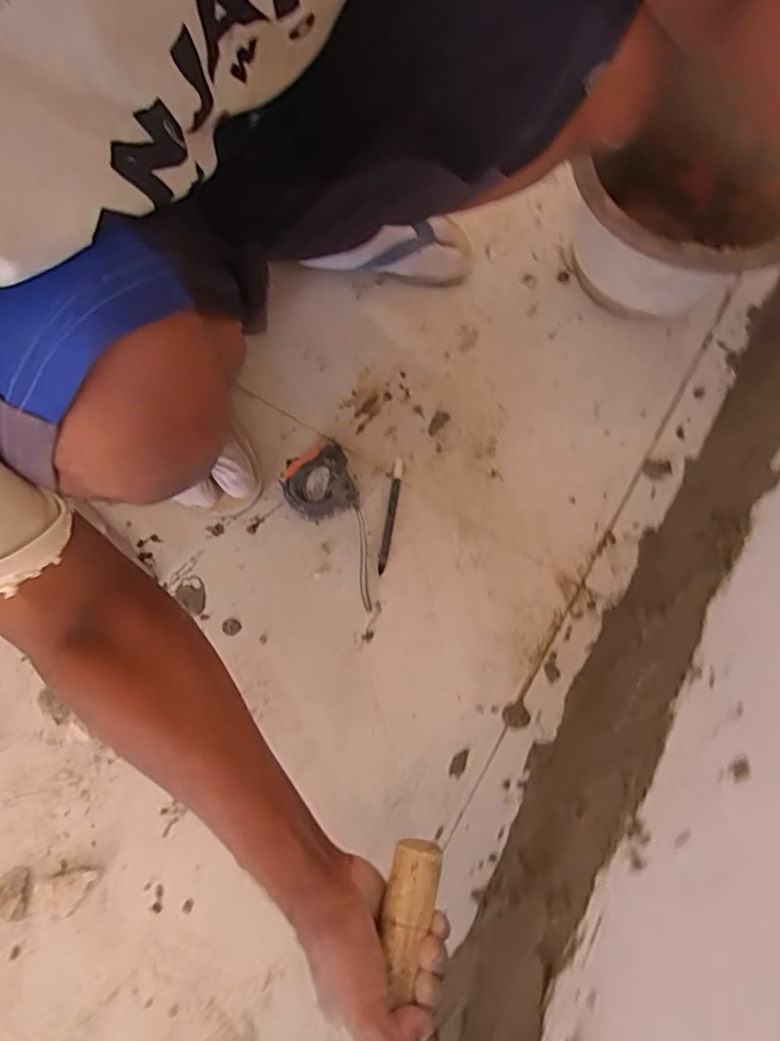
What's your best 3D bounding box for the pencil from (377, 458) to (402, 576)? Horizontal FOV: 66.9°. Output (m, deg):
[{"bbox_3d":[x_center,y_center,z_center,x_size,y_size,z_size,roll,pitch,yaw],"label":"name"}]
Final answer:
[{"bbox_3d":[0.001,-0.006,0.614,0.011,0.006,0.124,9,72,1],"label":"pencil"}]

